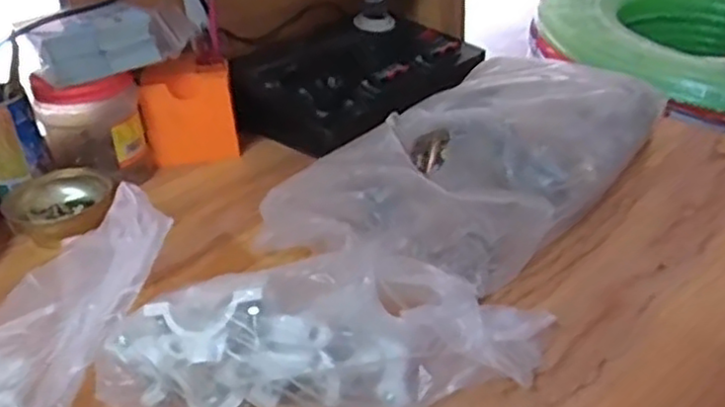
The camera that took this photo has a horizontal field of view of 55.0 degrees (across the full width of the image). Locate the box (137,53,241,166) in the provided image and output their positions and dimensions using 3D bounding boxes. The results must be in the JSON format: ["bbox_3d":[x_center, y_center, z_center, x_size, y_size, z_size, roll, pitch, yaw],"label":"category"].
[{"bbox_3d":[-0.195,-0.104,0.782,0.097,0.096,0.075,-11,32,-13],"label":"box"}]

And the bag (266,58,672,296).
[{"bbox_3d":[0.125,-0.044,0.675,0.210,0.087,0.422,21,39,34],"label":"bag"}]

